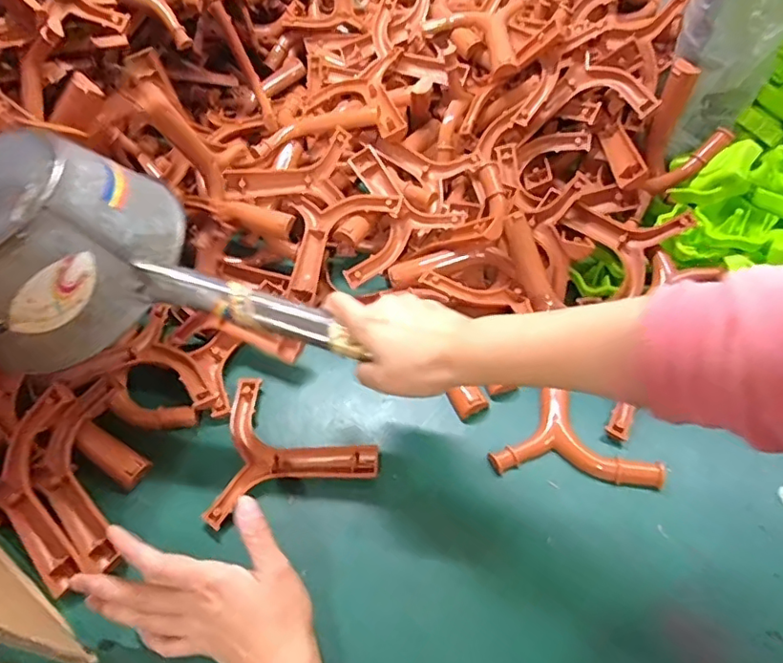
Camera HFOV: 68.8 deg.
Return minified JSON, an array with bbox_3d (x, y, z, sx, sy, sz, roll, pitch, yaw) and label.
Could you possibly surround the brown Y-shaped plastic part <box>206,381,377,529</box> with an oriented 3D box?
[{"bbox_3d":[-0.079,0.102,0.493,0.135,0.011,0.132,1,51,4],"label":"brown Y-shaped plastic part"}]

